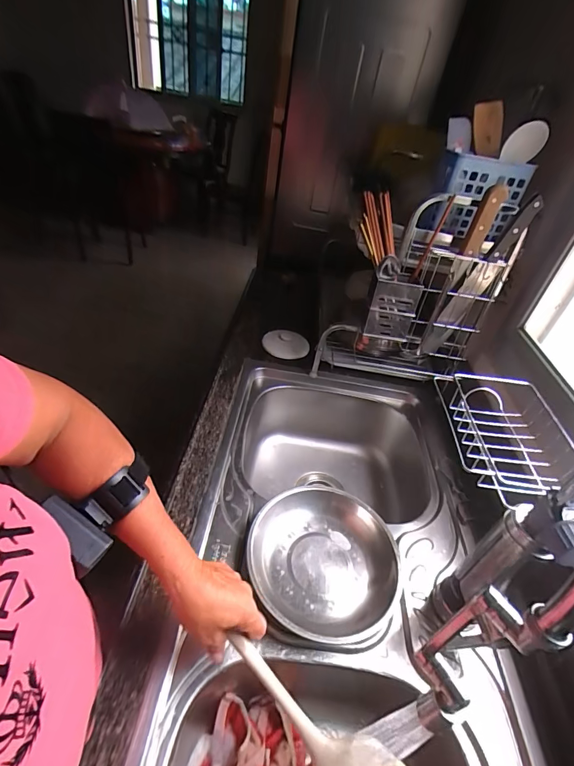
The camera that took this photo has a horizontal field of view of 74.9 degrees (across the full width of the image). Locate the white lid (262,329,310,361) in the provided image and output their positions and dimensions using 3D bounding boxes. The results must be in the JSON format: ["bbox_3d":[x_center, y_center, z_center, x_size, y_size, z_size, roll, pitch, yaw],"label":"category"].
[{"bbox_3d":[-0.002,-0.096,0.909,0.110,0.025,0.091,7,38,-4],"label":"white lid"}]

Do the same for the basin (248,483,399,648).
[{"bbox_3d":[0.050,0.244,0.516,0.198,0.055,0.197,6,38,-5],"label":"basin"}]

